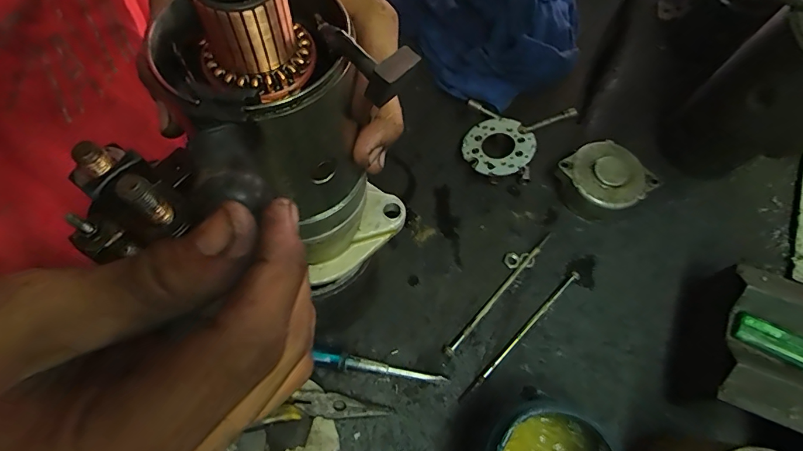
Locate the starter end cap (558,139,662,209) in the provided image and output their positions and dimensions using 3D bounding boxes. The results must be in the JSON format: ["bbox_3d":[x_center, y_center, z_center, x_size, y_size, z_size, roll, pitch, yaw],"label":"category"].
[{"bbox_3d":[0.213,-0.049,0.455,0.074,0.043,0.077,-31,73,-15],"label":"starter end cap"}]

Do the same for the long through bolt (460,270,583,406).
[{"bbox_3d":[0.112,0.103,0.404,0.165,0.013,0.007,-41,73,-17],"label":"long through bolt"}]

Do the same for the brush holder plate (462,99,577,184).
[{"bbox_3d":[0.130,-0.097,0.479,0.117,0.036,0.113,12,67,4],"label":"brush holder plate"}]

